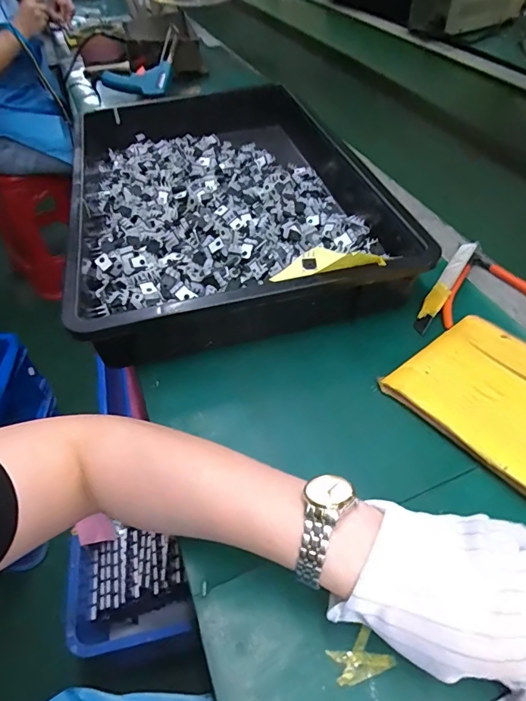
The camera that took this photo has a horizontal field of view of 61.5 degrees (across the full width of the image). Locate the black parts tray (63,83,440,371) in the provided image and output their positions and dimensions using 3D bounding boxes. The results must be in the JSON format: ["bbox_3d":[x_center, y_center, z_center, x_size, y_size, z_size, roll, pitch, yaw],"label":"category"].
[{"bbox_3d":[-0.056,-0.227,0.614,0.373,0.081,0.553,-14,49,-6],"label":"black parts tray"}]

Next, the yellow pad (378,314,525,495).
[{"bbox_3d":[0.226,0.050,0.389,0.139,0.009,0.195,-33,54,-21],"label":"yellow pad"}]

